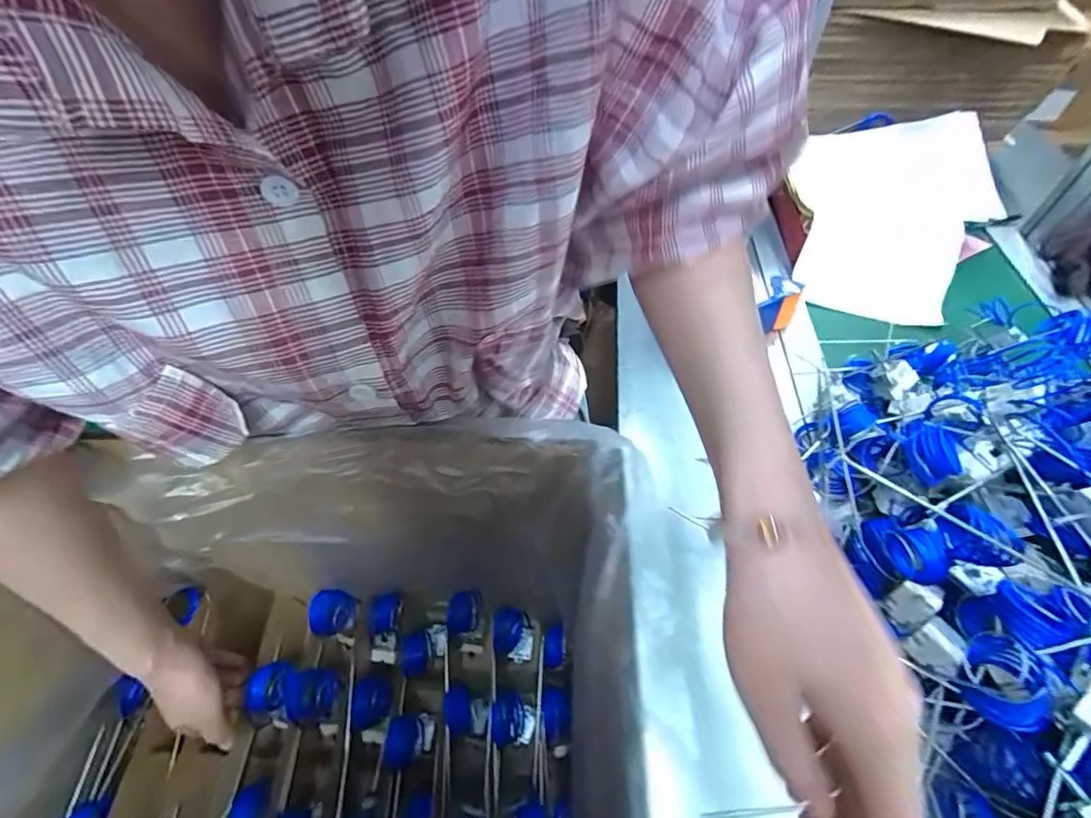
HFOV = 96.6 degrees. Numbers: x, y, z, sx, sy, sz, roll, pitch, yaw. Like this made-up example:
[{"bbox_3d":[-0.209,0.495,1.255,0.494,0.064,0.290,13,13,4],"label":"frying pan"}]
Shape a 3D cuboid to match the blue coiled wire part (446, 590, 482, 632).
[{"bbox_3d":[-0.092,0.231,0.550,0.039,0.042,0.034,-4,53,-3],"label":"blue coiled wire part"}]

